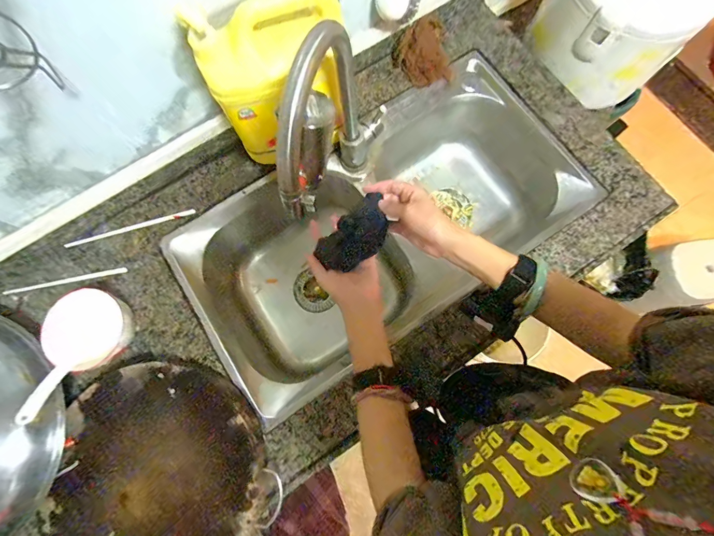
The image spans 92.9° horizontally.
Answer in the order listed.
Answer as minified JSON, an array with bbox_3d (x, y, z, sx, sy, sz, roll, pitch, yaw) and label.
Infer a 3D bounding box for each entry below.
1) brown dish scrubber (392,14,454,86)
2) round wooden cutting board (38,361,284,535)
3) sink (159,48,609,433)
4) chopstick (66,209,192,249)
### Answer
[{"bbox_3d":[0.132,-0.442,0.707,0.114,0.021,0.122,-22,105,-7],"label":"brown dish scrubber"},{"bbox_3d":[-0.314,0.322,0.526,0.331,0.057,0.325,0,78,1],"label":"round wooden cutting board"},{"bbox_3d":[0.052,-0.074,0.741,0.756,0.234,0.391,-33,79,-6],"label":"sink"},{"bbox_3d":[-0.425,-0.075,0.640,0.242,0.007,0.010,-16,78,-3],"label":"chopstick"}]

